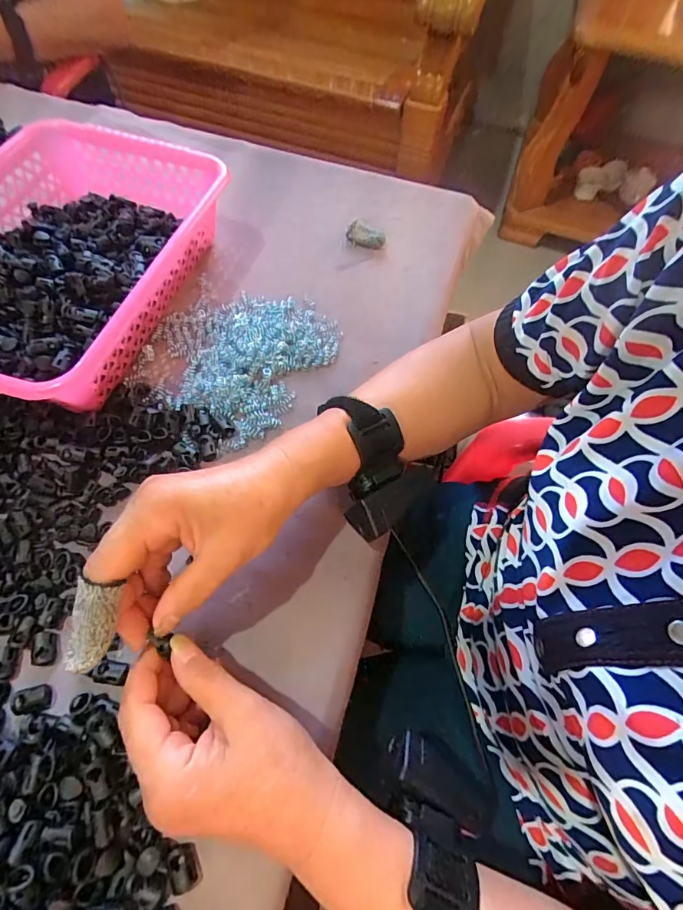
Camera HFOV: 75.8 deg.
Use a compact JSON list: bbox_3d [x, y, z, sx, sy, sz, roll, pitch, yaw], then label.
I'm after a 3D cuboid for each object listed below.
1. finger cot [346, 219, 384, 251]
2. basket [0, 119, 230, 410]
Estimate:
[{"bbox_3d":[0.029,-0.249,0.500,0.044,0.018,0.025,17,63,6],"label":"finger cot"},{"bbox_3d":[-0.254,-0.175,0.407,0.201,0.077,0.307,15,63,5],"label":"basket"}]

